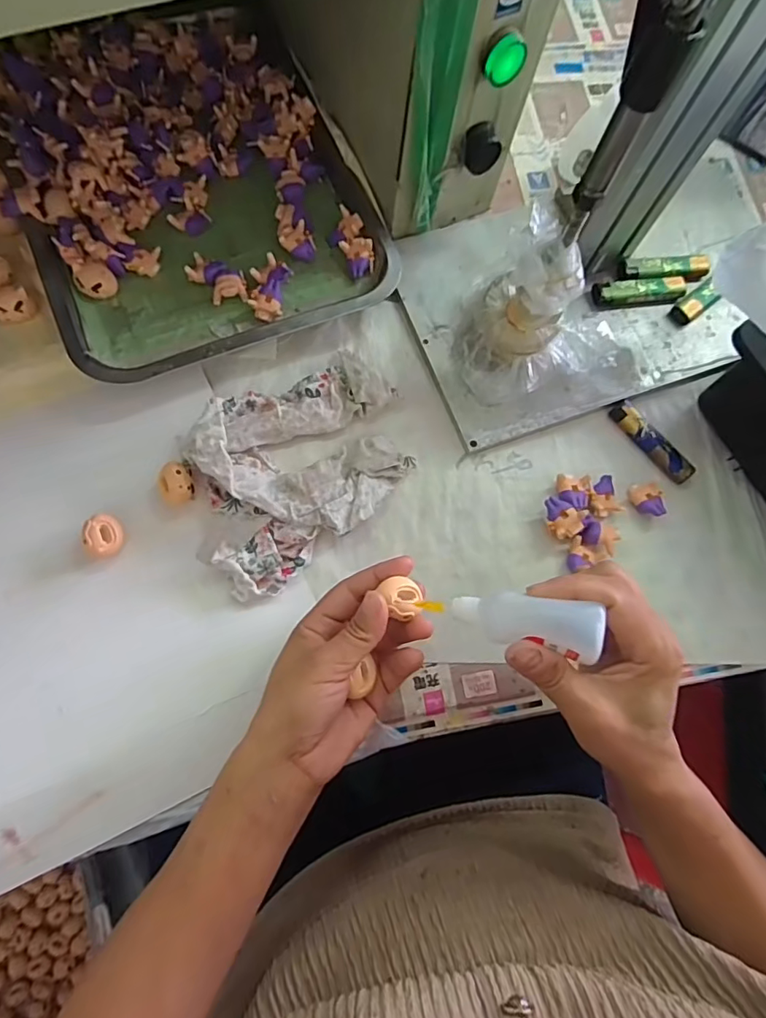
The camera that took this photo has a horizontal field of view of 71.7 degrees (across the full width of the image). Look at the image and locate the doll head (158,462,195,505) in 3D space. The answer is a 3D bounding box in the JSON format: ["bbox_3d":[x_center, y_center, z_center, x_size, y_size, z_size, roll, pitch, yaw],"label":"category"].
[{"bbox_3d":[-0.149,-0.017,0.386,0.026,0.027,0.023,-39,76,-15],"label":"doll head"}]

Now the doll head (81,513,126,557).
[{"bbox_3d":[-0.195,0.020,0.373,0.022,0.031,0.027,34,74,5],"label":"doll head"}]

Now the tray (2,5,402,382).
[{"bbox_3d":[-0.158,-0.269,0.434,0.262,0.033,0.314,-24,83,-13],"label":"tray"}]

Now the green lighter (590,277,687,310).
[{"bbox_3d":[0.223,-0.189,0.461,0.079,0.016,0.021,-4,70,-4],"label":"green lighter"}]

